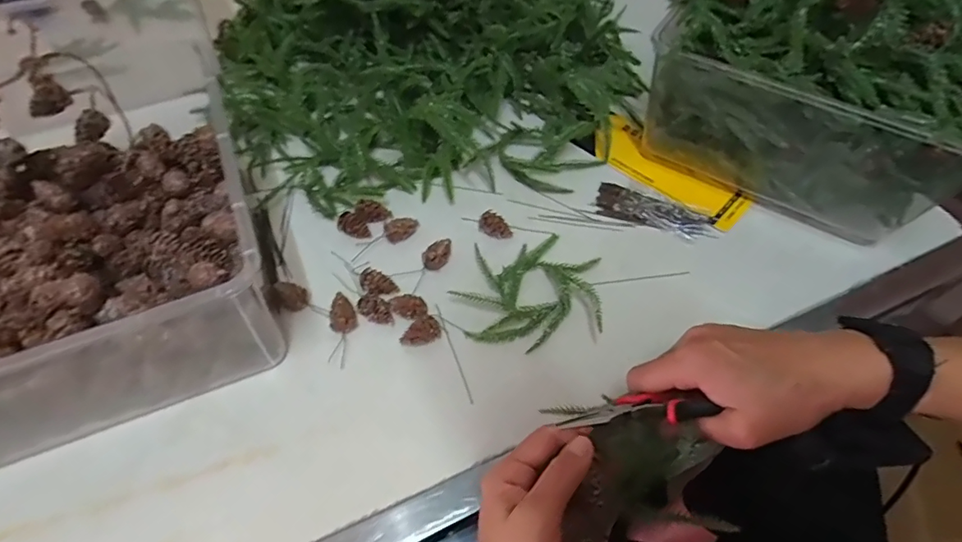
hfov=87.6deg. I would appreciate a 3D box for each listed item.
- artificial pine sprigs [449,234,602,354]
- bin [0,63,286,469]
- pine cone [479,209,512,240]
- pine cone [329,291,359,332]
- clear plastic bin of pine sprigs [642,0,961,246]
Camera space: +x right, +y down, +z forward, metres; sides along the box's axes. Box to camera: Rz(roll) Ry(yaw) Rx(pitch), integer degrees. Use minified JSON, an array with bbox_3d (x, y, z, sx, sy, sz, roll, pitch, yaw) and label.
[{"bbox_3d":[0.045,0.016,0.464,0.131,0.028,0.109,-18,58,-12],"label":"artificial pine sprigs"},{"bbox_3d":[-0.329,-0.007,0.405,0.301,0.145,0.276,-21,58,-14],"label":"bin"},{"bbox_3d":[0.016,-0.048,0.511,0.035,0.022,0.021,21,58,14],"label":"pine cone"},{"bbox_3d":[-0.126,0.038,0.452,0.023,0.016,0.037,-20,64,-20],"label":"pine cone"},{"bbox_3d":[0.335,-0.194,0.498,0.281,0.220,0.213,28,60,18],"label":"clear plastic bin of pine sprigs"}]

